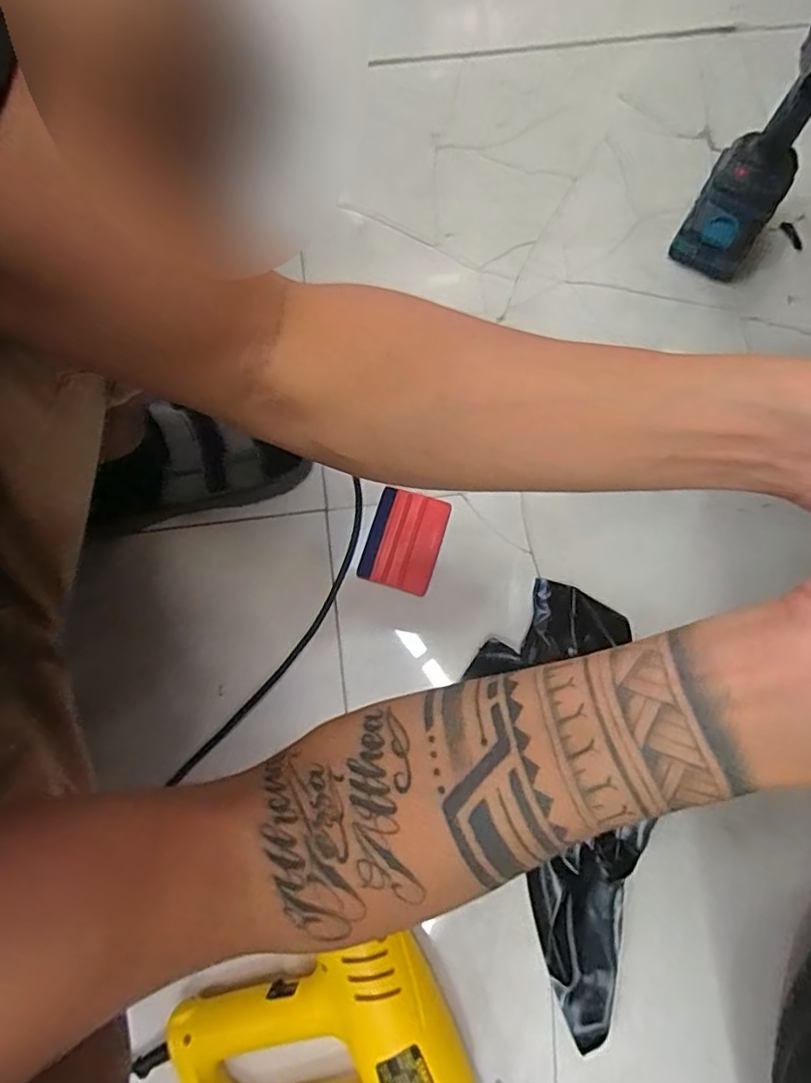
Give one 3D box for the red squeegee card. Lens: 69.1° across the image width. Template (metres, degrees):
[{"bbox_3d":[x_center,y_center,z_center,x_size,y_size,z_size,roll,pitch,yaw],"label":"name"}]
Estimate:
[{"bbox_3d":[-0.001,-0.001,0.592,0.072,0.008,0.096,18,82,3],"label":"red squeegee card"}]

